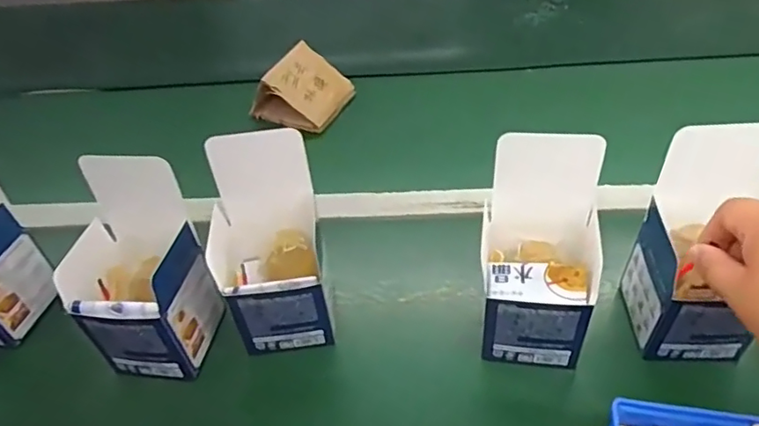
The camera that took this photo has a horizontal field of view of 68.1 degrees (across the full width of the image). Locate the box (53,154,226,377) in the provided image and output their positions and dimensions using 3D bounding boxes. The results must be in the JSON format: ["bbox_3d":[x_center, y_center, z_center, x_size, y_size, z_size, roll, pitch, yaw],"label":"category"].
[{"bbox_3d":[-0.206,0.053,0.481,0.096,0.157,0.103,7,46,13],"label":"box"}]

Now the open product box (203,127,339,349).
[{"bbox_3d":[-0.097,0.030,0.484,0.098,0.170,0.096,-8,44,-2],"label":"open product box"}]

